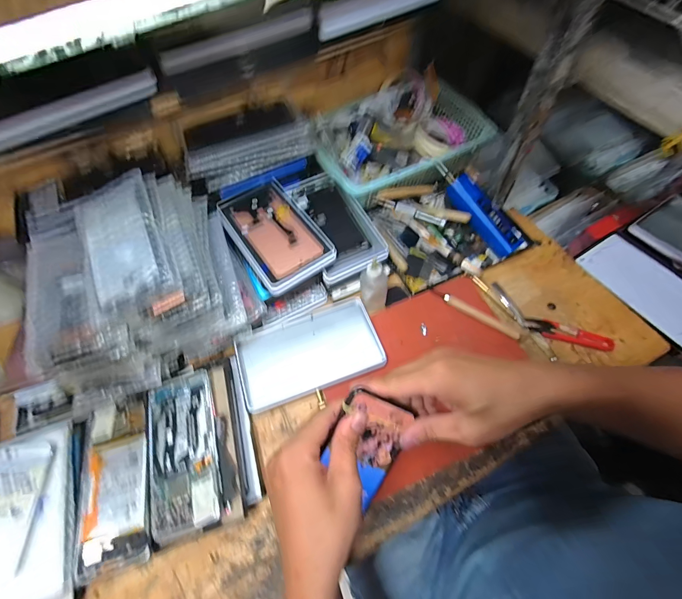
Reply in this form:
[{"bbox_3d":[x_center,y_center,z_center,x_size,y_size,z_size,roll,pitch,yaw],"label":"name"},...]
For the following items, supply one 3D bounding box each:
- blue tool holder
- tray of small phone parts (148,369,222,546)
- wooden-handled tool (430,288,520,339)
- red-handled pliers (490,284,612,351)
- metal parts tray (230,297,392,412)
[{"bbox_3d":[0.211,-0.125,0.498,0.029,0.037,0.134,-34,83,-16],"label":"blue tool holder"},{"bbox_3d":[-0.182,0.170,0.385,0.075,0.017,0.168,-17,63,-5],"label":"tray of small phone parts"},{"bbox_3d":[0.183,0.016,0.463,0.128,0.011,0.015,33,69,19],"label":"wooden-handled tool"},{"bbox_3d":[0.277,0.028,0.454,0.157,0.009,0.045,34,69,19],"label":"red-handled pliers"},{"bbox_3d":[-0.044,0.070,0.458,0.185,0.024,0.109,-18,58,-7],"label":"metal parts tray"}]

